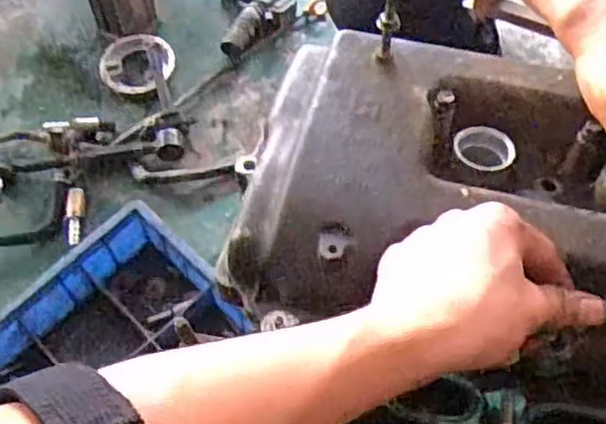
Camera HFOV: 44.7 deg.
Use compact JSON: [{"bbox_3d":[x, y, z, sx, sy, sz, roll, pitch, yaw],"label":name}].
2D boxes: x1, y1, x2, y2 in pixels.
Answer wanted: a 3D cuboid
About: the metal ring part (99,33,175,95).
[{"bbox_3d":[-0.269,-0.237,1.189,0.120,0.025,0.105,-1,62,3],"label":"metal ring part"}]

